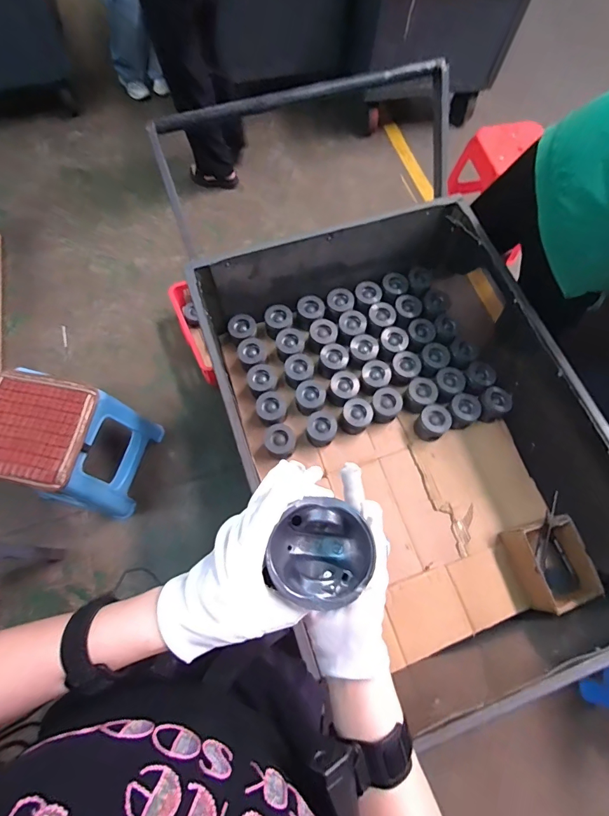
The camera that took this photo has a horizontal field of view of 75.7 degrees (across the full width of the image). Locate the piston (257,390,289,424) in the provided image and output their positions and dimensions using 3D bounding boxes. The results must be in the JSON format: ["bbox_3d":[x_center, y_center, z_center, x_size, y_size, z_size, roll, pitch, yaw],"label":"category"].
[{"bbox_3d":[-0.097,-0.001,1.139,0.091,0.075,0.089,32,72,9],"label":"piston"}]

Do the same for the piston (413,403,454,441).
[{"bbox_3d":[0.370,0.044,1.134,0.083,0.082,0.082,1,70,-2],"label":"piston"}]

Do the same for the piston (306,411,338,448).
[{"bbox_3d":[0.047,0.060,1.132,0.088,0.073,0.090,1,70,-2],"label":"piston"}]

